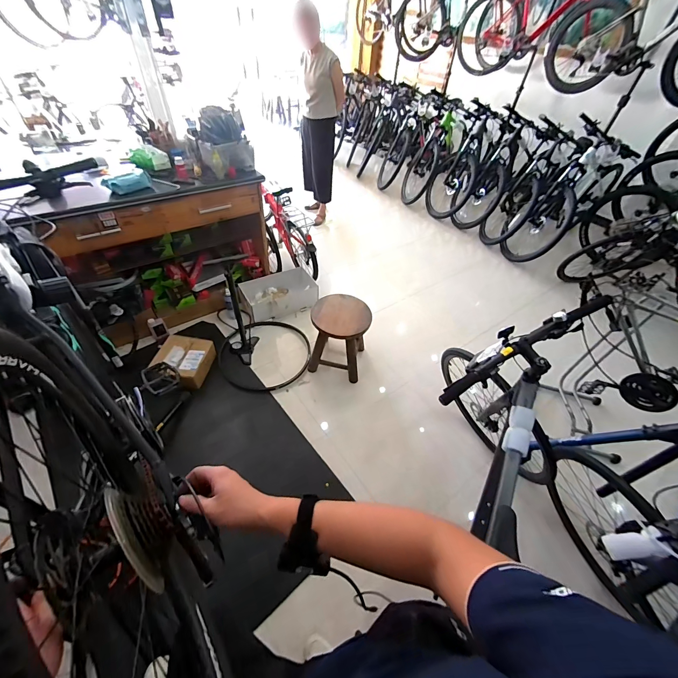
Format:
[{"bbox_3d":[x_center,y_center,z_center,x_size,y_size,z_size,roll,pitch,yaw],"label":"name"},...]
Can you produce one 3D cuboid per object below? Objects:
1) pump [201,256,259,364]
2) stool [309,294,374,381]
[{"bbox_3d":[-0.601,-0.142,1.793,0.195,0.641,0.227,-4,47,-9],"label":"pump"},{"bbox_3d":[0.000,-0.006,1.921,0.336,0.432,0.328,11,47,5],"label":"stool"}]

